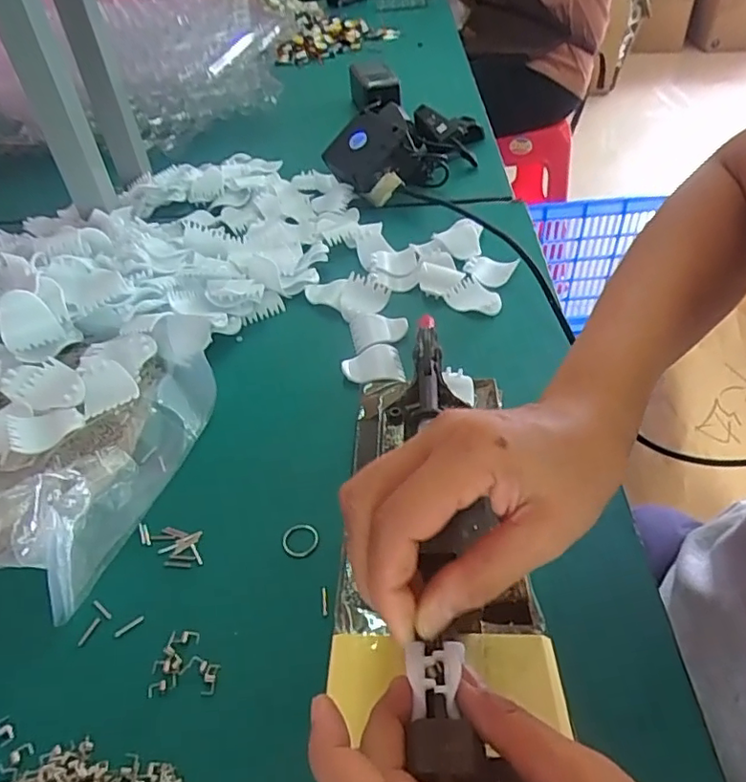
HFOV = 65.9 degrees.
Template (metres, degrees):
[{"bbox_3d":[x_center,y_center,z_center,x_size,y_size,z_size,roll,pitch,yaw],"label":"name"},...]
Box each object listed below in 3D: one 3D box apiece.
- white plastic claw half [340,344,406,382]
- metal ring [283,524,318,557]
[{"bbox_3d":[0.000,-0.020,0.438,0.045,0.013,0.039,-9,45,-6],"label":"white plastic claw half"},{"bbox_3d":[-0.042,0.087,0.338,0.021,0.004,0.021,-2,45,2],"label":"metal ring"}]

